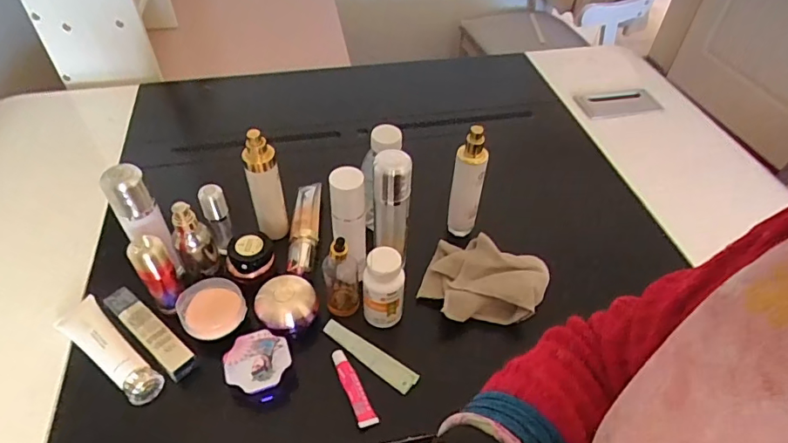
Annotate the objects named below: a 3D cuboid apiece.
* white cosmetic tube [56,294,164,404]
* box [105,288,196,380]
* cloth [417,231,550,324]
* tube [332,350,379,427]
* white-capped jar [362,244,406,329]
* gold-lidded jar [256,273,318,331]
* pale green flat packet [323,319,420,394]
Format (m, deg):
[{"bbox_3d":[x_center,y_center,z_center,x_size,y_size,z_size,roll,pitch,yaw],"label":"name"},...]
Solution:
[{"bbox_3d":[-0.342,0.154,0.593,0.173,0.033,0.050,31,52,25],"label":"white cosmetic tube"},{"bbox_3d":[-0.299,0.130,0.599,0.153,0.022,0.032,33,53,26],"label":"box"},{"bbox_3d":[0.113,0.083,0.658,0.156,0.049,0.141,25,50,20],"label":"cloth"},{"bbox_3d":[-0.048,0.193,0.573,0.021,0.021,0.094,-18,50,-19],"label":"tube"},{"bbox_3d":[-0.012,0.081,0.601,0.053,0.108,0.042,0,46,-2],"label":"white-capped jar"},{"bbox_3d":[-0.136,0.102,0.624,0.074,0.045,0.077,1,46,-1],"label":"gold-lidded jar"},{"bbox_3d":[-0.032,0.161,0.602,0.131,0.006,0.028,27,51,22],"label":"pale green flat packet"}]

